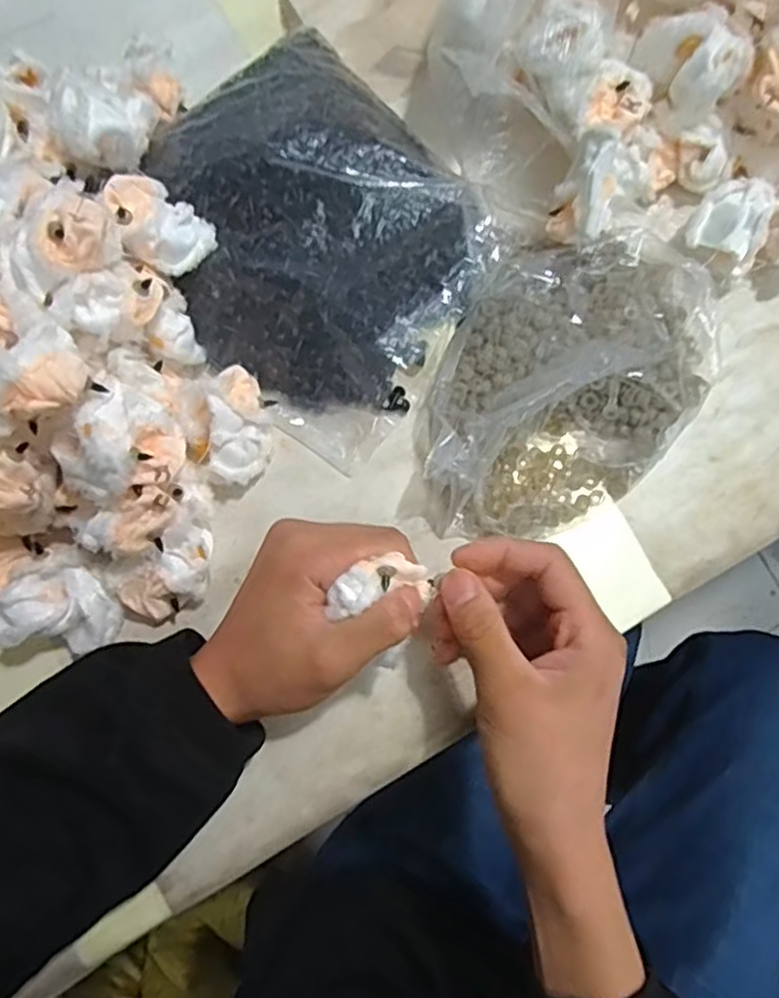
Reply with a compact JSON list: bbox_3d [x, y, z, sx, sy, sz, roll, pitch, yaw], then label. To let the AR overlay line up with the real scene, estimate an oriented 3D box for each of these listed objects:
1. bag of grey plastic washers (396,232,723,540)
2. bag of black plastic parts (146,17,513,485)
[{"bbox_3d":[0.100,-0.064,0.386,0.134,0.041,0.200,27,80,6],"label":"bag of grey plastic washers"},{"bbox_3d":[-0.045,-0.163,0.412,0.221,0.048,0.198,39,82,8],"label":"bag of black plastic parts"}]

